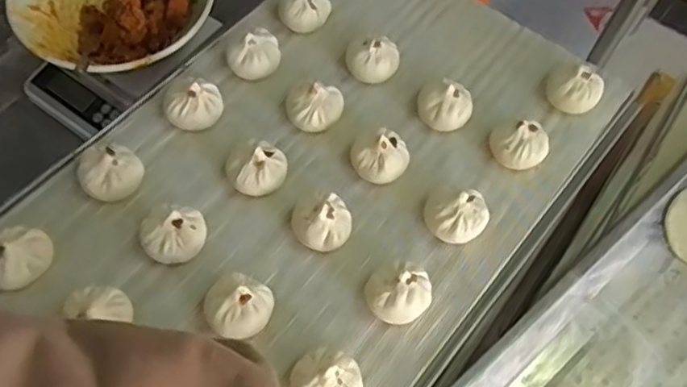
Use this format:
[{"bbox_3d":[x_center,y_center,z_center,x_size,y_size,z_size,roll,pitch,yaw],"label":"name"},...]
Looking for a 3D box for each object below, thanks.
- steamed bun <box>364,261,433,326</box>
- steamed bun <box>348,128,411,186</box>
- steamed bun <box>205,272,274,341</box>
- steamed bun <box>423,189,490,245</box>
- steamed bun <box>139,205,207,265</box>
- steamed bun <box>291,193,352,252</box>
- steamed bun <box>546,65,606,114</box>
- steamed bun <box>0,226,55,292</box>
[{"bbox_3d":[0.048,0.086,0.538,0.057,0.042,0.053,1,62,-3],"label":"steamed bun"},{"bbox_3d":[0.035,-0.036,0.604,0.055,0.045,0.055,1,62,-3],"label":"steamed bun"},{"bbox_3d":[-0.088,0.095,0.525,0.053,0.044,0.052,1,62,-3],"label":"steamed bun"},{"bbox_3d":[0.104,0.019,0.576,0.054,0.042,0.053,1,62,-3],"label":"steamed bun"},{"bbox_3d":[-0.149,0.035,0.555,0.057,0.040,0.055,1,62,-3],"label":"steamed bun"},{"bbox_3d":[-0.019,0.029,0.566,0.050,0.042,0.045,-13,64,-10],"label":"steamed bun"},{"bbox_3d":[0.237,-0.107,0.641,0.053,0.033,0.043,32,65,13],"label":"steamed bun"},{"bbox_3d":[-0.281,0.054,0.534,0.050,0.042,0.059,29,65,11],"label":"steamed bun"}]

